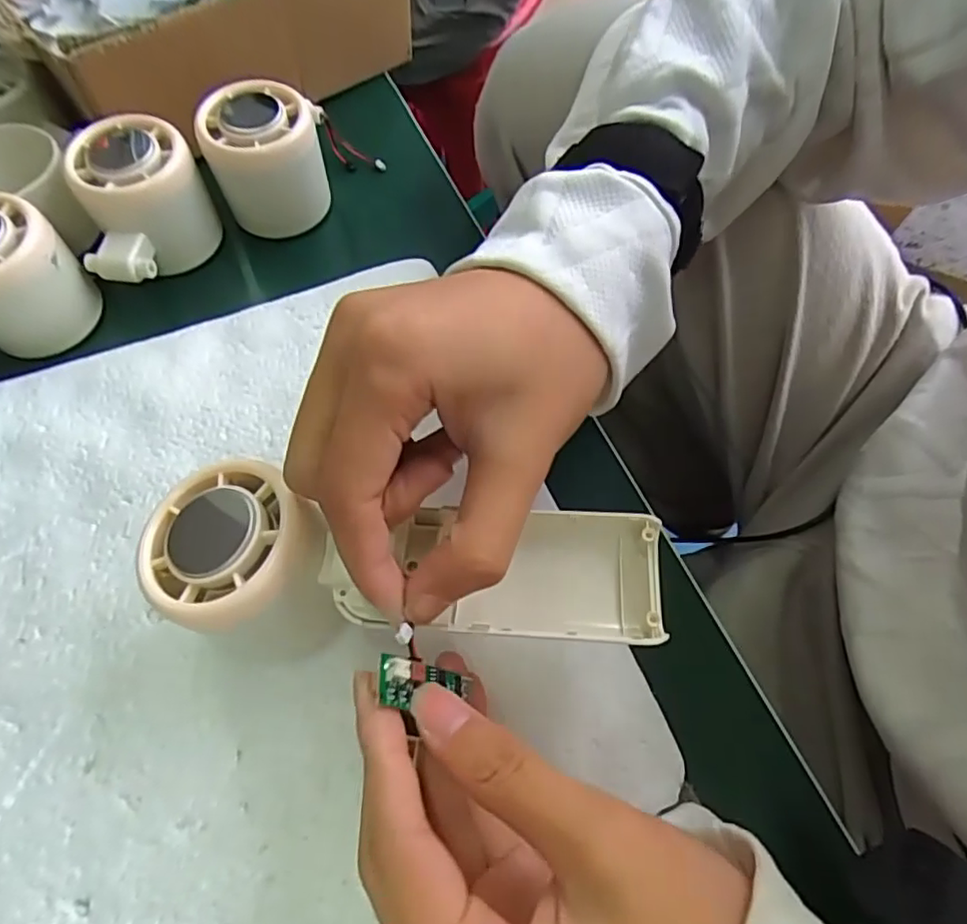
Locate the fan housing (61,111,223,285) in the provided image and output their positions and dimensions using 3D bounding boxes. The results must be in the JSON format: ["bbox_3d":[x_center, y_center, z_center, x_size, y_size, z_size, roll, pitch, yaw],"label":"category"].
[{"bbox_3d":[-0.164,-0.124,0.304,0.056,0.050,0.071,-6,64,-4],"label":"fan housing"}]

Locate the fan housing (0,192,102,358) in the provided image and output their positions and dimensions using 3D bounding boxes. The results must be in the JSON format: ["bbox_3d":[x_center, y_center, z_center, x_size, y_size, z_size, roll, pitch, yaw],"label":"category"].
[{"bbox_3d":[-0.226,-0.084,0.283,0.073,0.049,0.050,-25,67,-13],"label":"fan housing"}]

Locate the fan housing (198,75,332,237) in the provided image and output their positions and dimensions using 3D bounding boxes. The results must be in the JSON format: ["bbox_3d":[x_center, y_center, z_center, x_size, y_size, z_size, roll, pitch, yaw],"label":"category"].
[{"bbox_3d":[-0.112,-0.163,0.323,0.056,0.052,0.060,-12,65,-7],"label":"fan housing"}]

